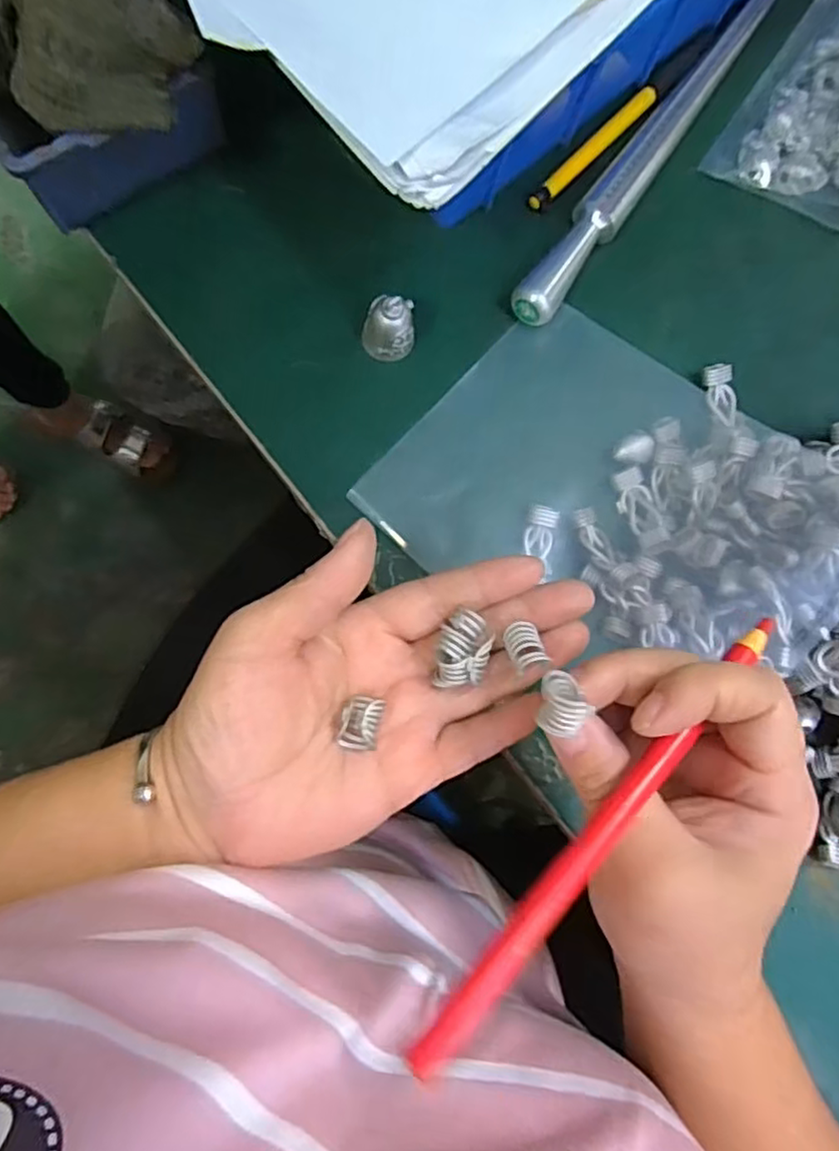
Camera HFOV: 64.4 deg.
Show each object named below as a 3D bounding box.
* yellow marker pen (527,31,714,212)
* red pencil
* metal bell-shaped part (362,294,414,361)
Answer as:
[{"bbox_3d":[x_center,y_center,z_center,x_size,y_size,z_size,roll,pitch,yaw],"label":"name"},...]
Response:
[{"bbox_3d":[0.109,-0.242,0.355,0.012,0.007,0.142,45,81,0],"label":"yellow marker pen"},{"bbox_3d":[0.057,0.069,0.194,0.166,0.007,0.011,-42,90,-20],"label":"red pencil"},{"bbox_3d":[-0.014,-0.116,0.308,0.023,0.036,0.018,-7,85,-7],"label":"metal bell-shaped part"}]

